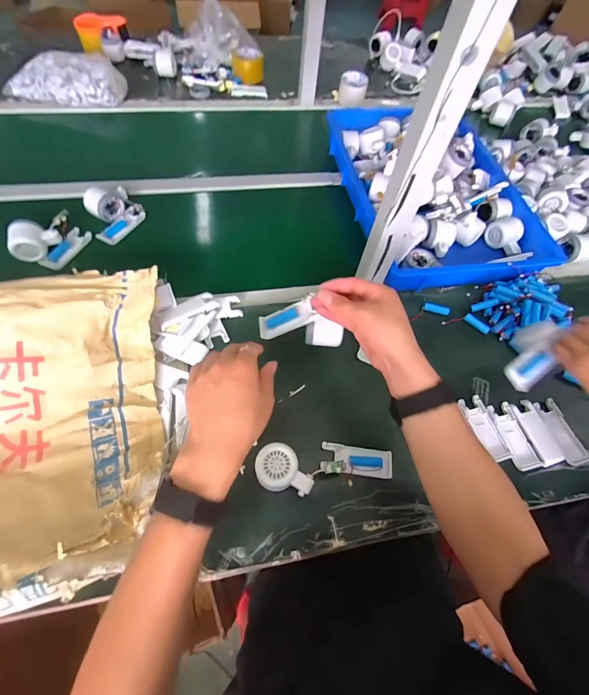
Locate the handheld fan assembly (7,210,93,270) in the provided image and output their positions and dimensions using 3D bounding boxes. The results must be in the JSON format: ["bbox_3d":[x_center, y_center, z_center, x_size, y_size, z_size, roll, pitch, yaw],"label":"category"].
[{"bbox_3d":[-0.467,-0.206,0.636,0.124,0.068,0.066,-29,68,-18],"label":"handheld fan assembly"}]

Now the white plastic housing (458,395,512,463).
[{"bbox_3d":[0.311,0.130,0.536,0.035,0.012,0.104,-16,64,-12],"label":"white plastic housing"}]

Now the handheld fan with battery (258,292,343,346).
[{"bbox_3d":[0.012,-0.039,0.483,0.121,0.051,0.051,10,61,2],"label":"handheld fan with battery"}]

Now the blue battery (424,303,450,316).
[{"bbox_3d":[0.276,-0.075,0.641,0.048,0.011,0.017,15,62,4],"label":"blue battery"}]

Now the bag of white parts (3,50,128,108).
[{"bbox_3d":[-0.607,-0.704,0.872,0.309,0.070,0.144,0,62,-4],"label":"bag of white parts"}]

